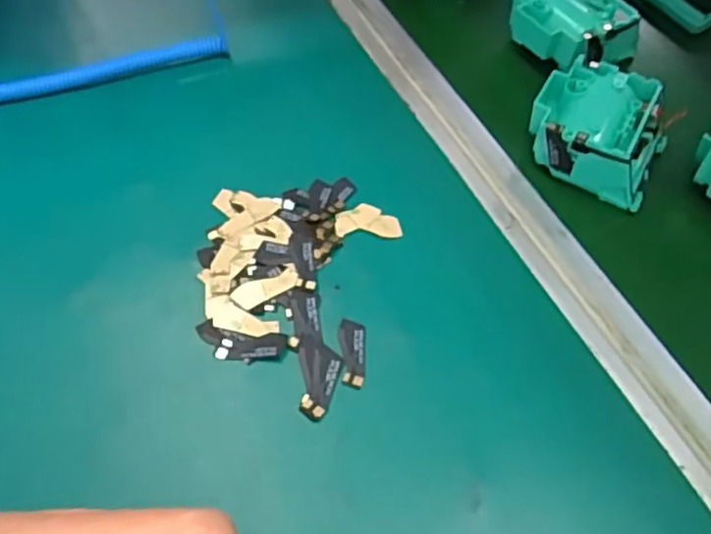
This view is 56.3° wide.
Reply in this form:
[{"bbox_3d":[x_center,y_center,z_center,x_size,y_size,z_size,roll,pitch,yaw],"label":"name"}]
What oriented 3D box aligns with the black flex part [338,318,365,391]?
[{"bbox_3d":[-0.002,0.043,0.336,0.014,0.004,0.036,2,55,0],"label":"black flex part"}]

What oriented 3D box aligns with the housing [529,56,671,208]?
[{"bbox_3d":[0.149,-0.085,0.408,0.078,0.036,0.075,26,58,15],"label":"housing"}]

